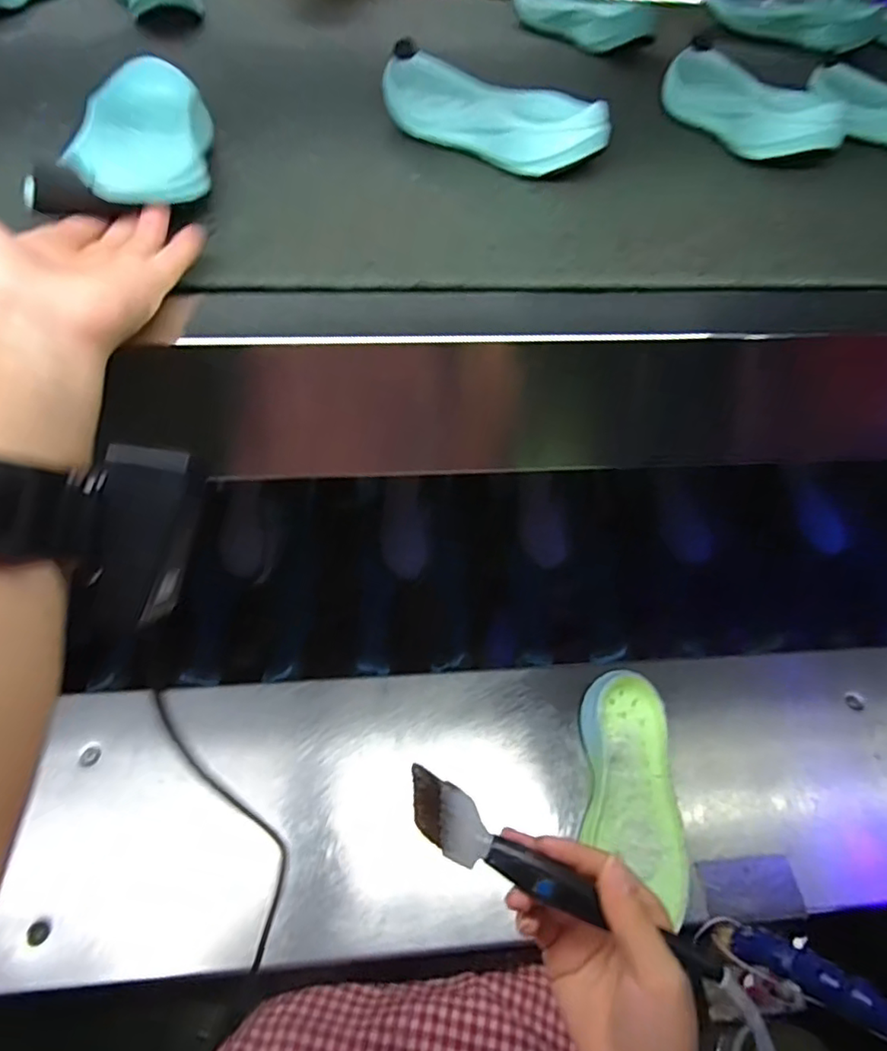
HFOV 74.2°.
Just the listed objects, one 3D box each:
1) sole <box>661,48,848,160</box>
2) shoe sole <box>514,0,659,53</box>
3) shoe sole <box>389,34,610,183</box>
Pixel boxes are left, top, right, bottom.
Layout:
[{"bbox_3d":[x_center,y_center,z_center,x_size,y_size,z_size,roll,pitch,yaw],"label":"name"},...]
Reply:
[{"bbox_3d":[0.242,-0.346,0.487,0.062,0.043,0.182,-10,53,-11],"label":"sole"},{"bbox_3d":[0.145,-0.568,0.650,0.069,0.036,0.187,-25,57,-22],"label":"shoe sole"},{"bbox_3d":[0.026,-0.307,0.439,0.197,0.044,0.063,36,58,23],"label":"shoe sole"}]

